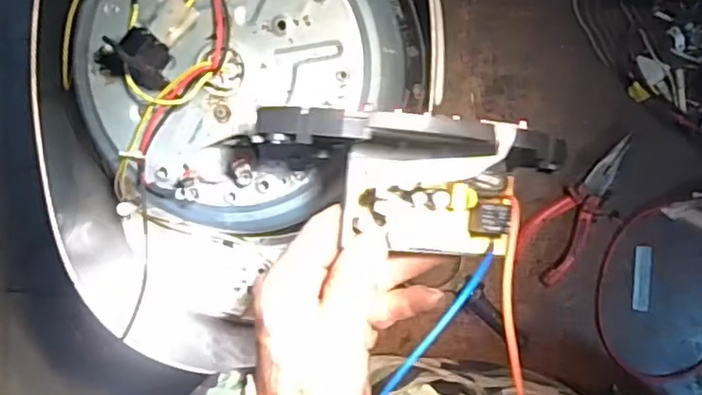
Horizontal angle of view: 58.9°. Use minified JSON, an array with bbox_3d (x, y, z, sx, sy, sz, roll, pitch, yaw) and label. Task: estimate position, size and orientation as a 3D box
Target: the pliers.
[{"bbox_3d":[0.187,0.006,0.534,0.052,0.017,0.136,25,97,3],"label":"pliers"}]

